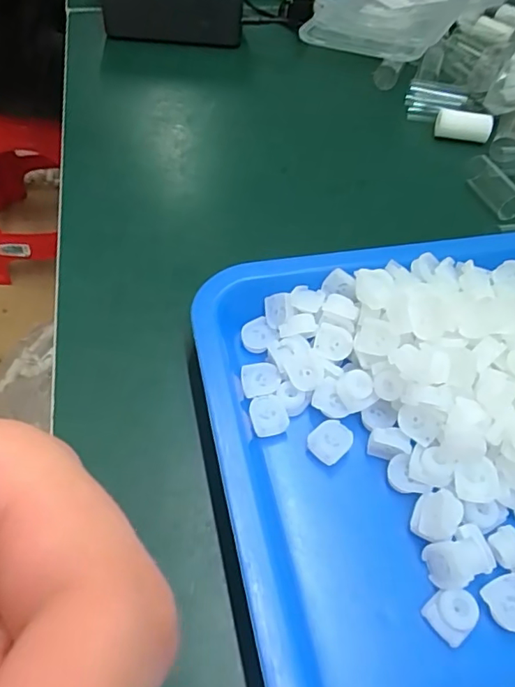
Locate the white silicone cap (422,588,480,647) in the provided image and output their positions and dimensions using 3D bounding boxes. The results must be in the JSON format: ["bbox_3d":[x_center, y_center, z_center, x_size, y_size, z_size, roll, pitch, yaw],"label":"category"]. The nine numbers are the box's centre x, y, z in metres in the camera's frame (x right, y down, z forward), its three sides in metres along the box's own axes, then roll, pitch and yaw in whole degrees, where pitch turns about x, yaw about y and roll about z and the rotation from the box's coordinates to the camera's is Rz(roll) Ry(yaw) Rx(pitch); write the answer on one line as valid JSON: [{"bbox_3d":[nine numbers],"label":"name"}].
[{"bbox_3d":[0.072,0.100,0.193,0.017,0.010,0.016,-31,60,-25],"label":"white silicone cap"}]

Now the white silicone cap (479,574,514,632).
[{"bbox_3d":[0.097,0.098,0.196,0.018,0.004,0.018,2,52,-3],"label":"white silicone cap"}]

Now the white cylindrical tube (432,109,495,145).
[{"bbox_3d":[0.166,-0.176,0.421,0.043,0.018,0.014,22,53,12],"label":"white cylindrical tube"}]

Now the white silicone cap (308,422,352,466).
[{"bbox_3d":[0.033,0.044,0.233,0.019,0.004,0.017,-40,70,-10],"label":"white silicone cap"}]

